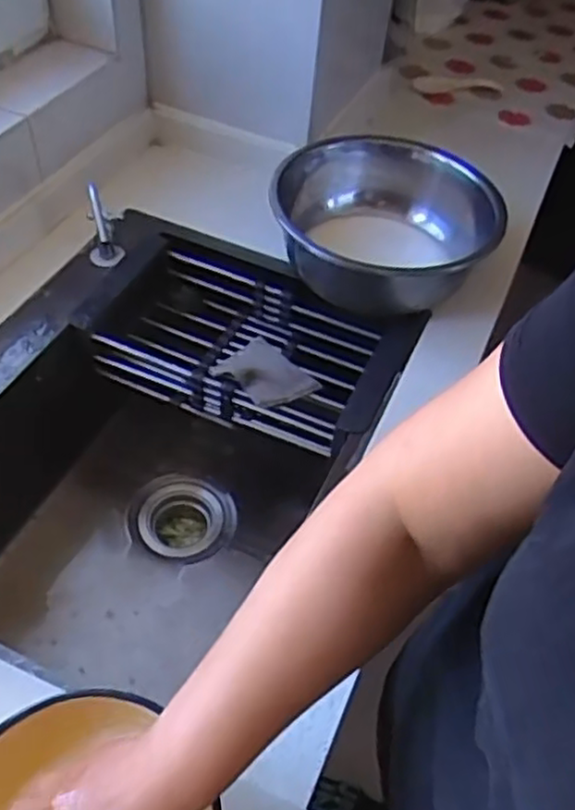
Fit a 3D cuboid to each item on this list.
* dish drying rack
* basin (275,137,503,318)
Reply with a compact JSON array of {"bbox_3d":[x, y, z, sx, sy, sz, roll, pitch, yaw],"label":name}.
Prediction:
[{"bbox_3d":[-0.066,-0.070,0.876,0.325,0.064,0.192,24,53,14],"label":"dish drying rack"},{"bbox_3d":[0.108,-0.214,0.850,0.269,0.126,0.220,25,53,15],"label":"basin"}]

